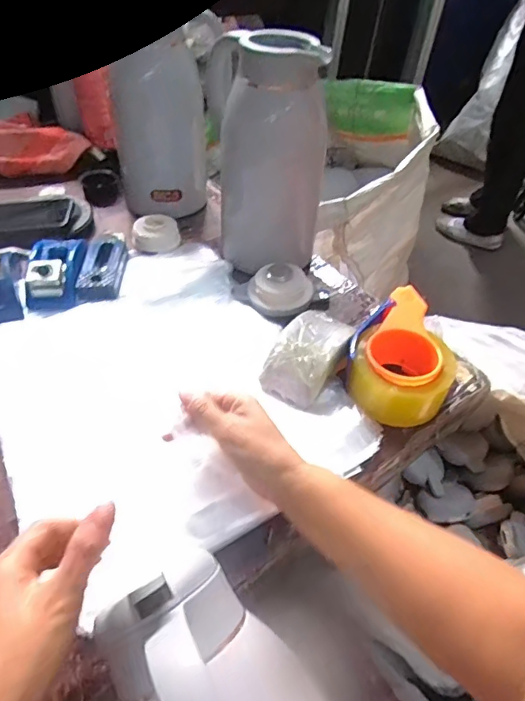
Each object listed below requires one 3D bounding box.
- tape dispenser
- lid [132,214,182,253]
[{"bbox_3d":[0.162,0.010,0.546,0.111,0.060,0.157,27,49,21],"label":"tape dispenser"},{"bbox_3d":[-0.158,-0.174,0.724,0.067,0.027,0.063,3,45,-3],"label":"lid"}]

